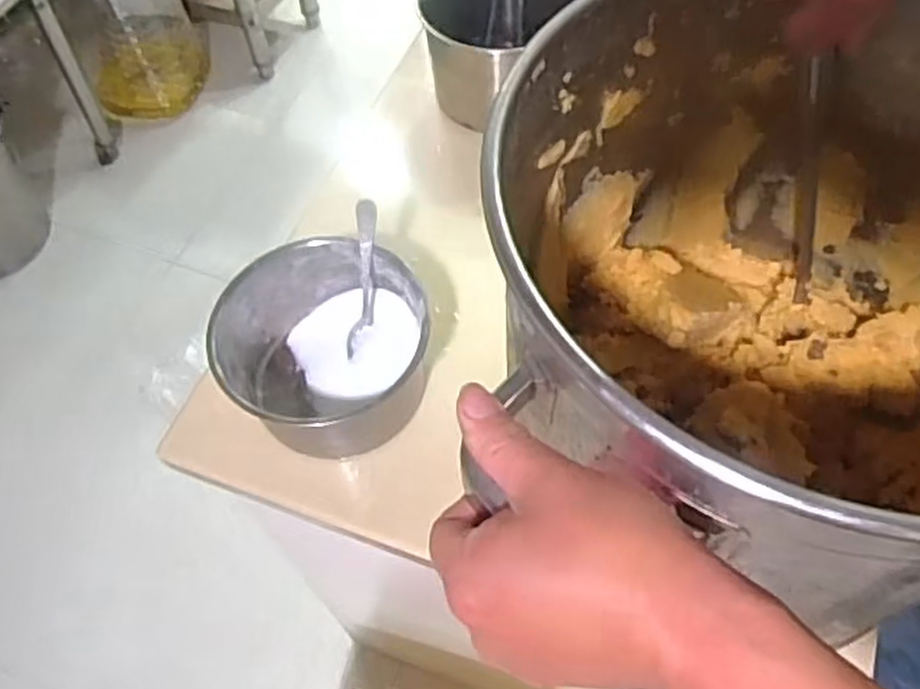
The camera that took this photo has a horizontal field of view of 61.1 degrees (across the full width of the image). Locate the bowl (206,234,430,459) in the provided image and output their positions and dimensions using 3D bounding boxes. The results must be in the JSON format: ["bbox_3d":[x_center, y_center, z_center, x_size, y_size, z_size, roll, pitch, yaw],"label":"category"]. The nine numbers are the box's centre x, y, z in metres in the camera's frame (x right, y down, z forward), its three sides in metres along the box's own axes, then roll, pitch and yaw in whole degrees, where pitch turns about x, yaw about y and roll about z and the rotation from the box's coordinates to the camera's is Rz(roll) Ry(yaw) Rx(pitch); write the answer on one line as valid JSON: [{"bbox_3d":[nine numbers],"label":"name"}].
[{"bbox_3d":[-0.098,0.007,0.585,0.147,0.099,0.154,-1,58,2],"label":"bowl"}]

